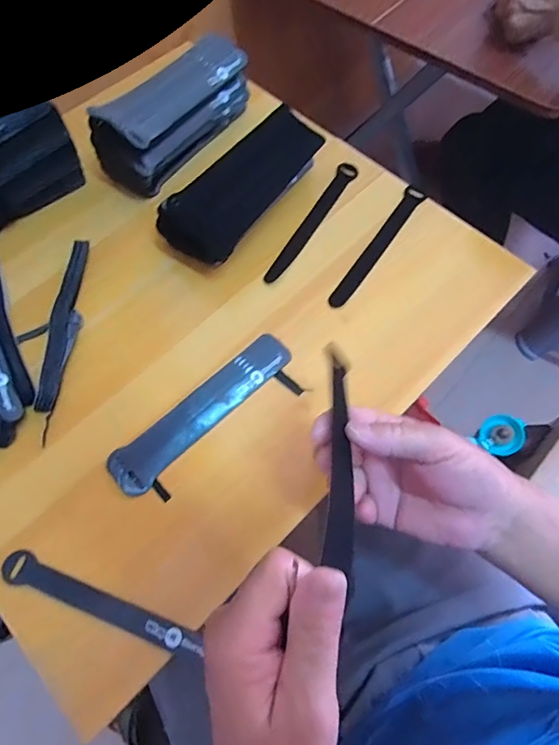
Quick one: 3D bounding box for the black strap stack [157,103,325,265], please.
[{"bbox_3d":[-0.038,-0.209,0.518,0.064,0.074,0.209,38,72,16],"label":"black strap stack"}]

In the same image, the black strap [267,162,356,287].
[{"bbox_3d":[0.039,-0.176,0.538,0.021,0.004,0.191,31,71,3],"label":"black strap"}]

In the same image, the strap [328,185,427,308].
[{"bbox_3d":[0.113,-0.144,0.527,0.022,0.007,0.193,30,70,13],"label":"strap"}]

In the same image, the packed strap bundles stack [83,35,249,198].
[{"bbox_3d":[-0.120,-0.307,0.549,0.072,0.088,0.203,35,71,15],"label":"packed strap bundles stack"}]

